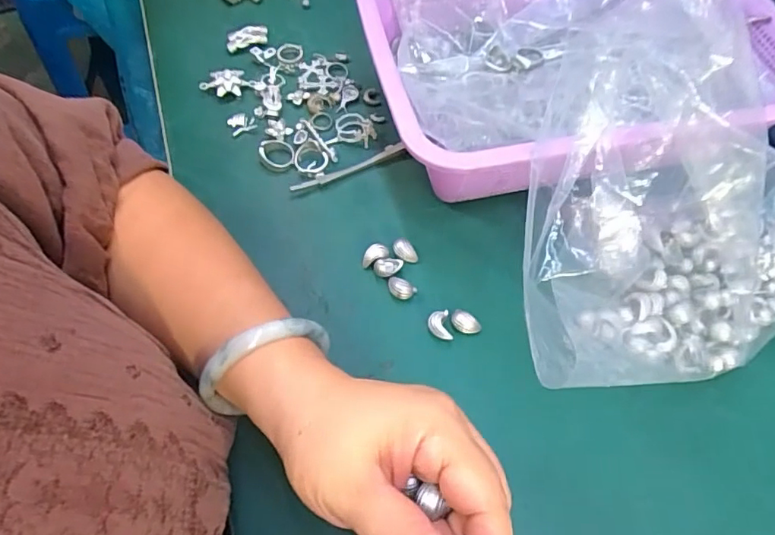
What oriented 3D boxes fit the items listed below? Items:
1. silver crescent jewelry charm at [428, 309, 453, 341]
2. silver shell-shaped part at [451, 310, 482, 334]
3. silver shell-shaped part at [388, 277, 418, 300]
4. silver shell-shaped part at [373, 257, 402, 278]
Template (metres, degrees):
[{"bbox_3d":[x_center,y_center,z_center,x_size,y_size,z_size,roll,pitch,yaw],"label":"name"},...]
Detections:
[{"bbox_3d":[0.034,0.038,0.336,0.013,0.009,0.019,-7,60,-2],"label":"silver crescent jewelry charm"},{"bbox_3d":[0.051,0.035,0.337,0.019,0.007,0.013,14,62,7],"label":"silver shell-shaped part"},{"bbox_3d":[0.009,0.015,0.350,0.020,0.010,0.011,21,63,11],"label":"silver shell-shaped part"},{"bbox_3d":[0.000,0.000,0.357,0.019,0.010,0.014,2,61,1],"label":"silver shell-shaped part"}]

